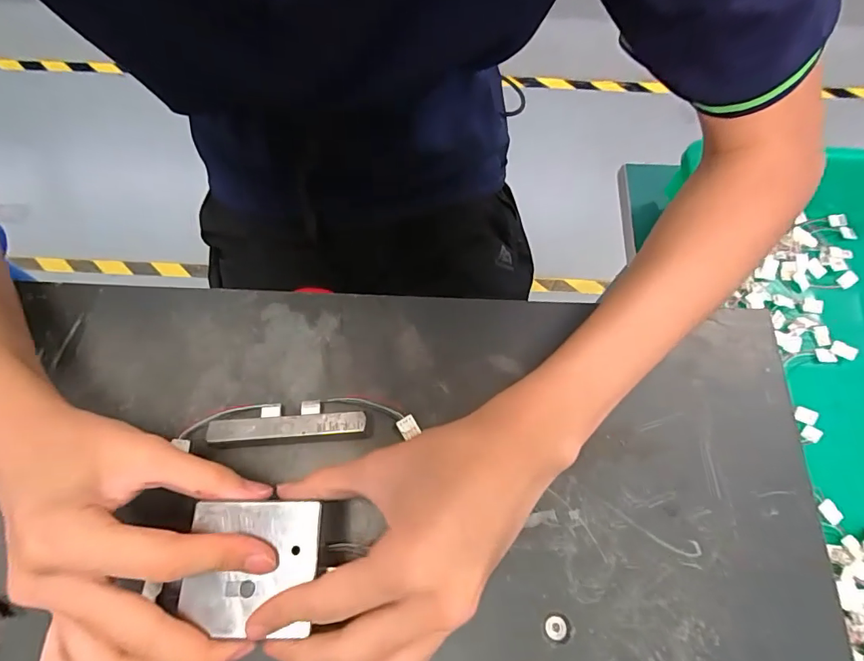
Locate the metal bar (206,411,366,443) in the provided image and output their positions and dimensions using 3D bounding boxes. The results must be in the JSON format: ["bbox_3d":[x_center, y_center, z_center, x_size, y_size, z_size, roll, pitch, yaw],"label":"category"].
[{"bbox_3d":[-0.090,0.062,0.293,0.095,0.018,0.014,-4,68,-2],"label":"metal bar"}]

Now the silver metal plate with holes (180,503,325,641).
[{"bbox_3d":[-0.088,0.115,0.227,0.062,0.007,0.057,1,68,0],"label":"silver metal plate with holes"}]

